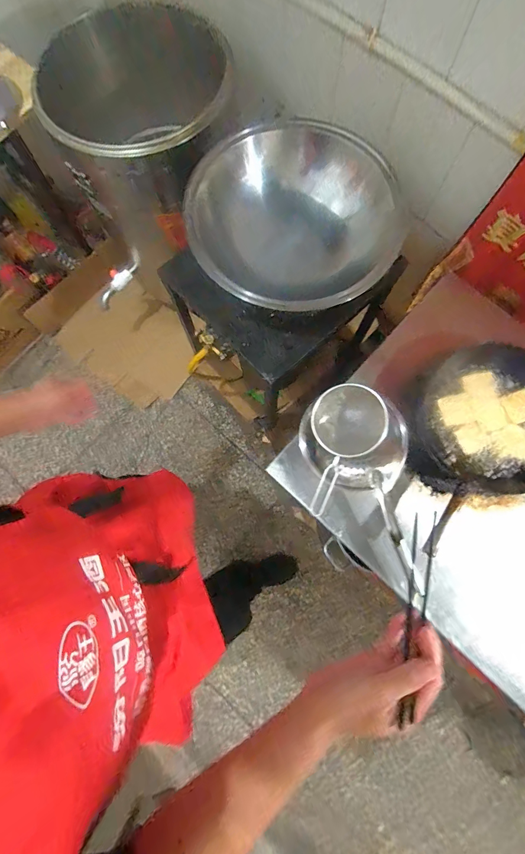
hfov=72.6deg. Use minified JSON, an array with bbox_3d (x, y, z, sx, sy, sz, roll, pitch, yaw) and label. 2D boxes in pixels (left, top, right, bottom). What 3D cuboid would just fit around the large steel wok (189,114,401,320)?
[{"bbox_3d":[0.080,-0.496,0.870,0.481,0.159,0.392,36,81,8],"label":"large steel wok"}]

